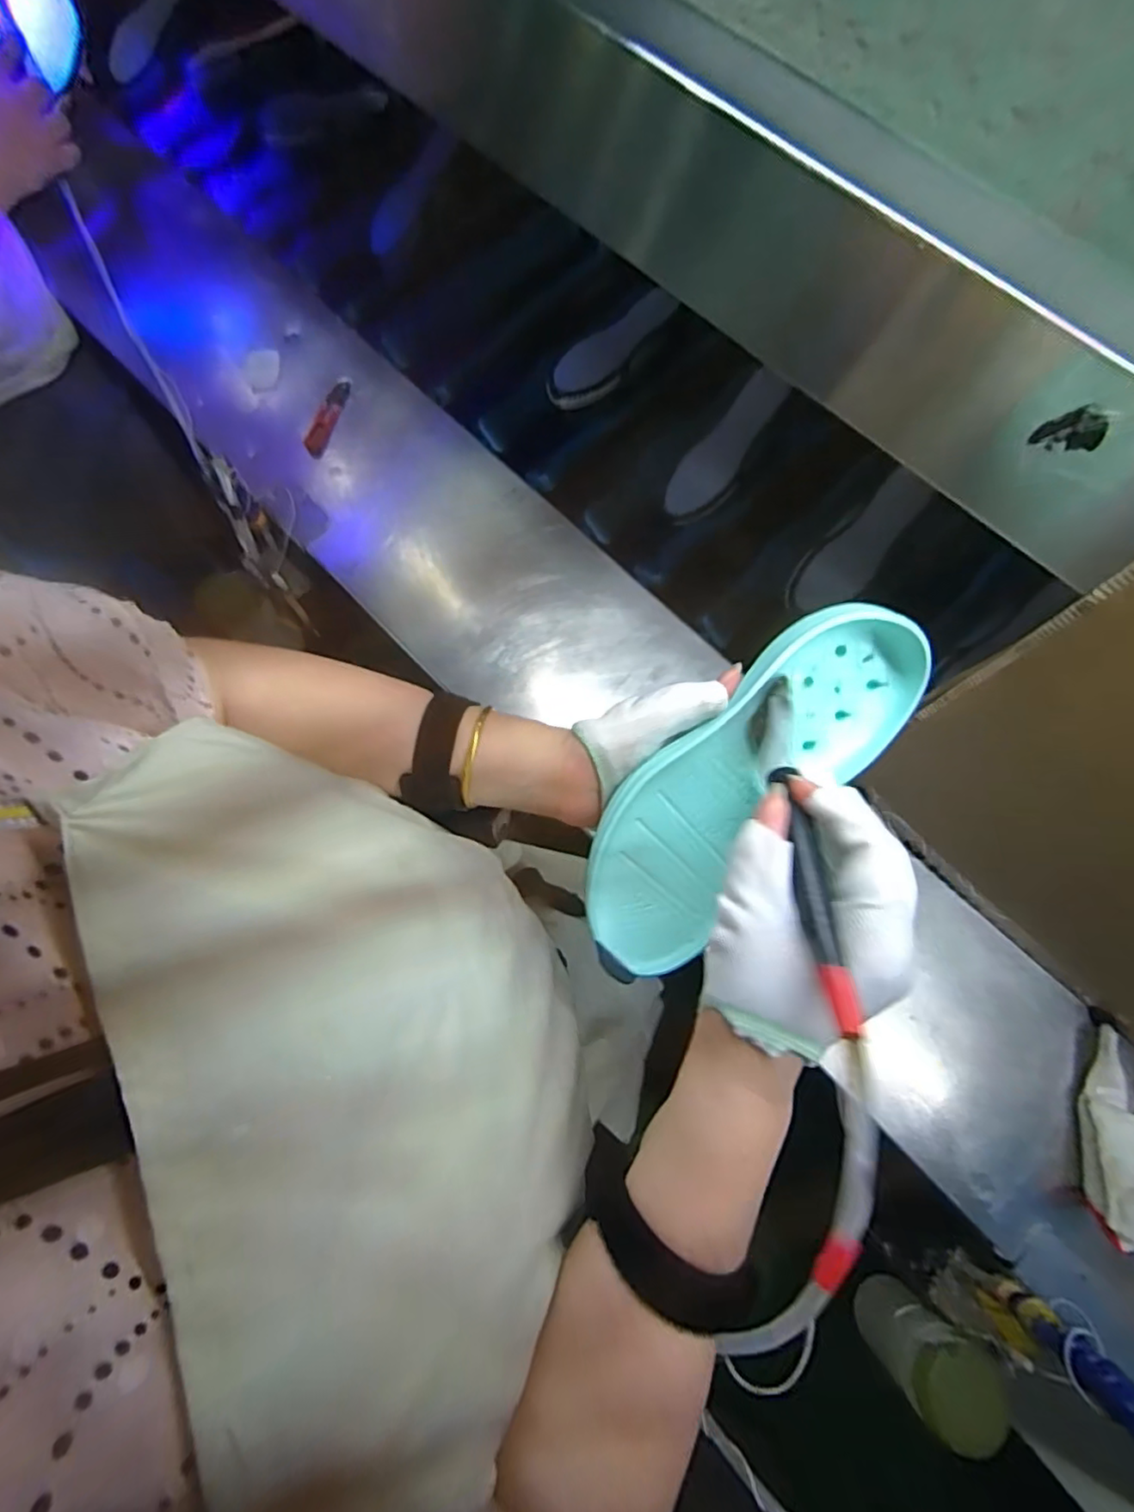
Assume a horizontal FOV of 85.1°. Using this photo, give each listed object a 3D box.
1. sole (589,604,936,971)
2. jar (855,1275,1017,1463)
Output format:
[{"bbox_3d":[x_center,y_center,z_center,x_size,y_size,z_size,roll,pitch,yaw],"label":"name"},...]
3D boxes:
[{"bbox_3d":[0.091,0.014,0.320,0.081,0.029,0.212,45,95,11],"label":"sole"},{"bbox_3d":[0.316,0.522,0.538,0.076,0.119,0.063,-39,77,-8],"label":"jar"}]

